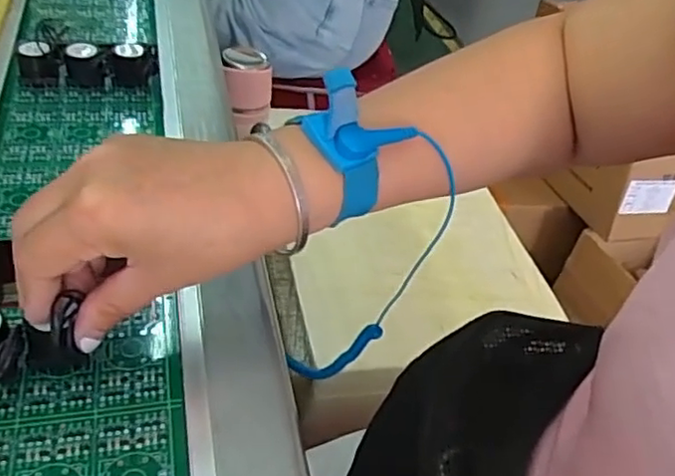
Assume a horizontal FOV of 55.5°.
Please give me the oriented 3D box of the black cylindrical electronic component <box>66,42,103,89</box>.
[{"bbox_3d":[-0.184,-0.124,0.464,0.022,0.027,0.021,-10,45,-18],"label":"black cylindrical electronic component"}]

